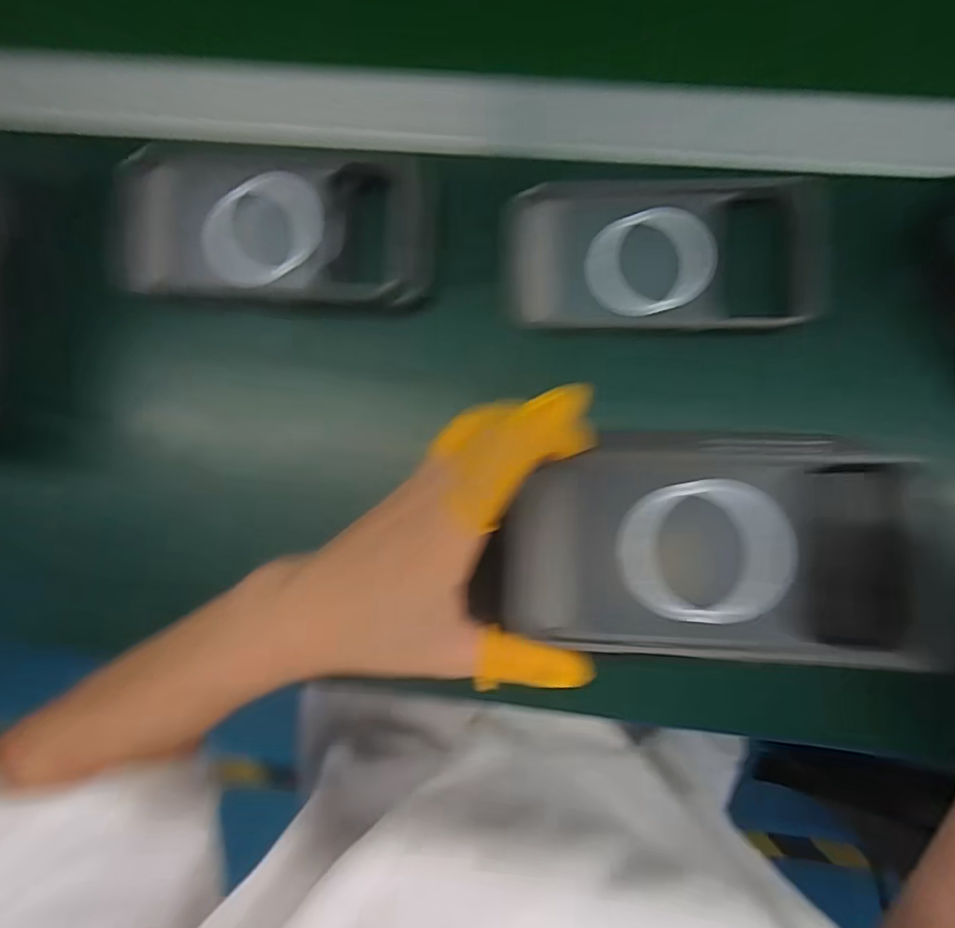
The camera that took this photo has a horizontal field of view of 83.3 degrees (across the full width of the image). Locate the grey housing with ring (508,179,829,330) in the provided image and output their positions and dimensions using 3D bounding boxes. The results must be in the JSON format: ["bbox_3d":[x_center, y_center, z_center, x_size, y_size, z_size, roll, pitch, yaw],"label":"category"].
[{"bbox_3d":[0.096,-0.111,0.283,0.155,0.023,0.077,3,88,3],"label":"grey housing with ring"}]

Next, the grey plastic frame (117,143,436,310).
[{"bbox_3d":[-0.105,-0.126,0.282,0.161,0.019,0.082,2,88,3],"label":"grey plastic frame"}]

